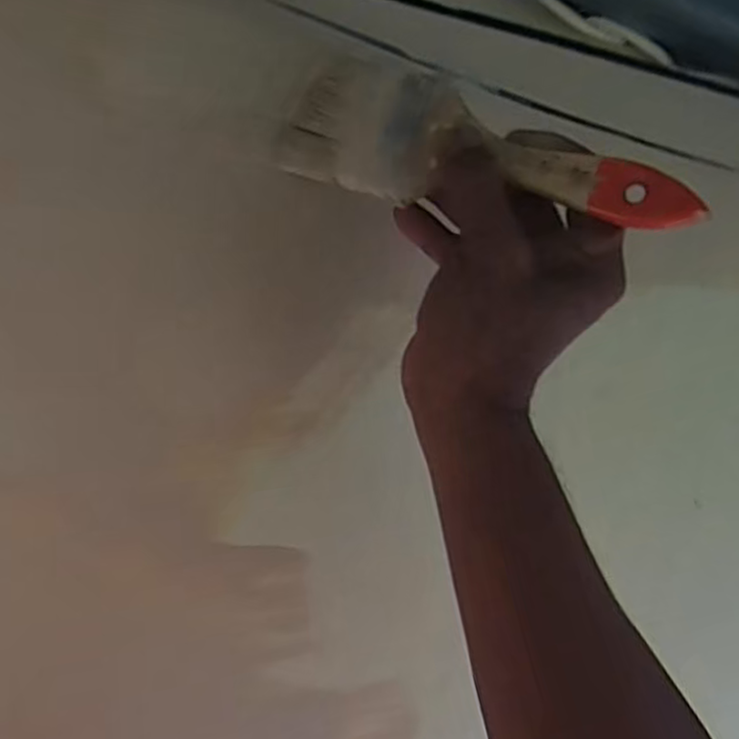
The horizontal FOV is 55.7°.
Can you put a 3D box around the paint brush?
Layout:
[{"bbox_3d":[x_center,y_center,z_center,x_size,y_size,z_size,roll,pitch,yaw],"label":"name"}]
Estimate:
[{"bbox_3d":[0.047,-0.100,0.323,0.199,0.058,0.011,21,8,22],"label":"paint brush"}]

